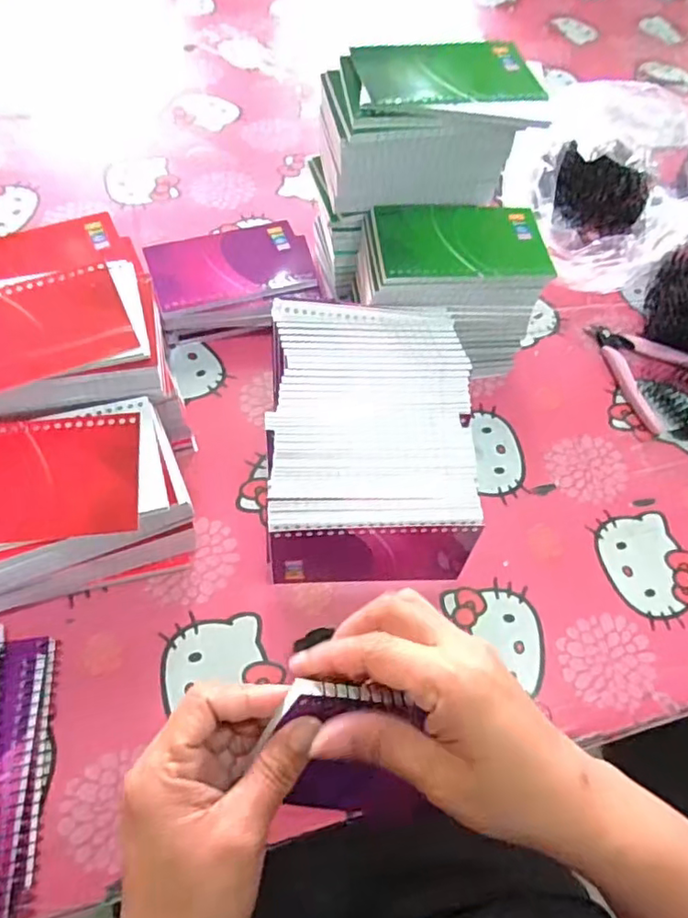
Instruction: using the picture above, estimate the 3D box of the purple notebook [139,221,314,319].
[{"bbox_3d":[-0.095,-0.166,0.504,0.135,0.010,0.088,-12,61,-12],"label":"purple notebook"}]

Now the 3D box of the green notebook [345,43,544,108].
[{"bbox_3d":[0.074,-0.279,0.424,0.130,0.006,0.080,-5,60,-8],"label":"green notebook"}]

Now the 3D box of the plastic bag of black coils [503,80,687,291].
[{"bbox_3d":[0.271,-0.257,0.559,0.179,0.131,0.173,36,62,17],"label":"plastic bag of black coils"}]

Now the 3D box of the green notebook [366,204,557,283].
[{"bbox_3d":[0.091,-0.168,0.454,0.131,0.009,0.079,-2,60,-6],"label":"green notebook"}]

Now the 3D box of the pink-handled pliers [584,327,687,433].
[{"bbox_3d":[0.269,-0.086,0.526,0.092,0.009,0.108,-32,66,-22],"label":"pink-handled pliers"}]

